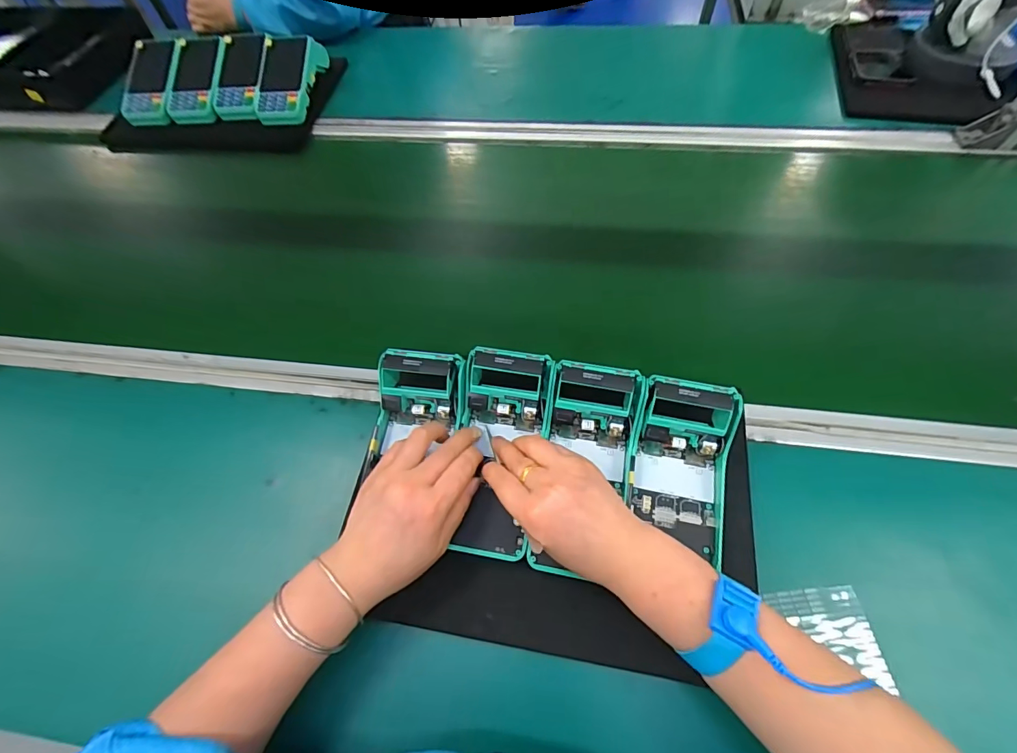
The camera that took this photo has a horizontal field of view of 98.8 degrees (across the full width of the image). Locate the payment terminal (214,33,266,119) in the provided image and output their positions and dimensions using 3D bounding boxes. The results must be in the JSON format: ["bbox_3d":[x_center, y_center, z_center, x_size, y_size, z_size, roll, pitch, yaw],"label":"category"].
[{"bbox_3d":[-0.434,-0.492,0.710,0.077,0.023,0.157,-5,77,2],"label":"payment terminal"}]

